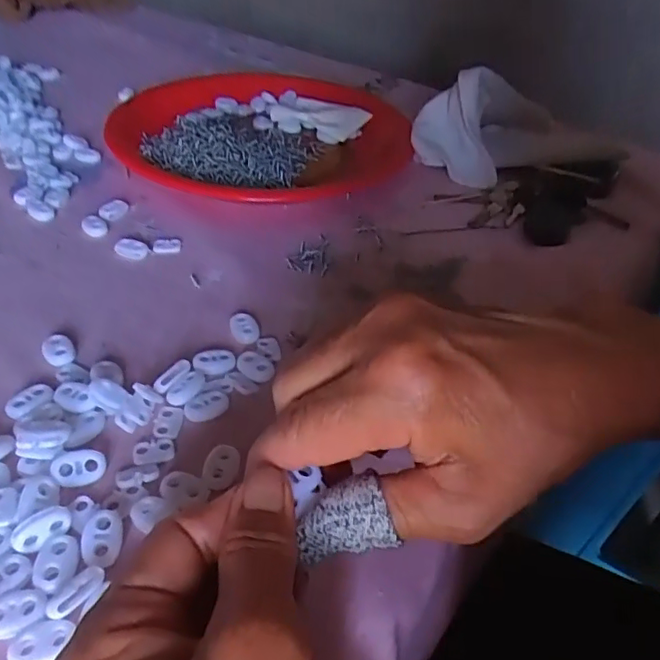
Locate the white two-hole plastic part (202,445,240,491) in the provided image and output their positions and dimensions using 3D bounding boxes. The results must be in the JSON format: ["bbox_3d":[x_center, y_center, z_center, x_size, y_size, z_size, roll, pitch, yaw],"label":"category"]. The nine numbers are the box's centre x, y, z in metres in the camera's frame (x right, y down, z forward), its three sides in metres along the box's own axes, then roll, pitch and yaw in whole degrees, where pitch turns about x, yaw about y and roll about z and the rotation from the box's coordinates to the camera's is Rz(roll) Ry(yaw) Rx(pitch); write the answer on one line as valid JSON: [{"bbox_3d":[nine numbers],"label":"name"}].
[{"bbox_3d":[-0.049,0.061,0.268,0.015,0.004,0.022,7,41,2],"label":"white two-hole plastic part"}]

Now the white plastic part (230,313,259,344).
[{"bbox_3d":[-0.049,-0.001,0.342,0.015,0.005,0.024,-8,43,-15],"label":"white plastic part"}]

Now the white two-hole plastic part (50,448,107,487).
[{"bbox_3d":[-0.109,0.060,0.259,0.022,0.004,0.015,0,69,-25],"label":"white two-hole plastic part"}]

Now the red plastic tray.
[{"bbox_3d":[-0.060,-0.178,0.525,0.251,0.029,0.248,-13,44,-20],"label":"red plastic tray"}]

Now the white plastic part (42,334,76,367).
[{"bbox_3d":[-0.145,0.011,0.316,0.016,0.005,0.022,-23,48,-29],"label":"white plastic part"}]

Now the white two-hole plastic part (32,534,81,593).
[{"bbox_3d":[-0.105,0.089,0.228,0.015,0.004,0.022,-3,42,-10],"label":"white two-hole plastic part"}]

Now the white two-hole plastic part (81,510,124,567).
[{"bbox_3d":[-0.091,0.082,0.235,0.015,0.005,0.022,-1,42,-8],"label":"white two-hole plastic part"}]

